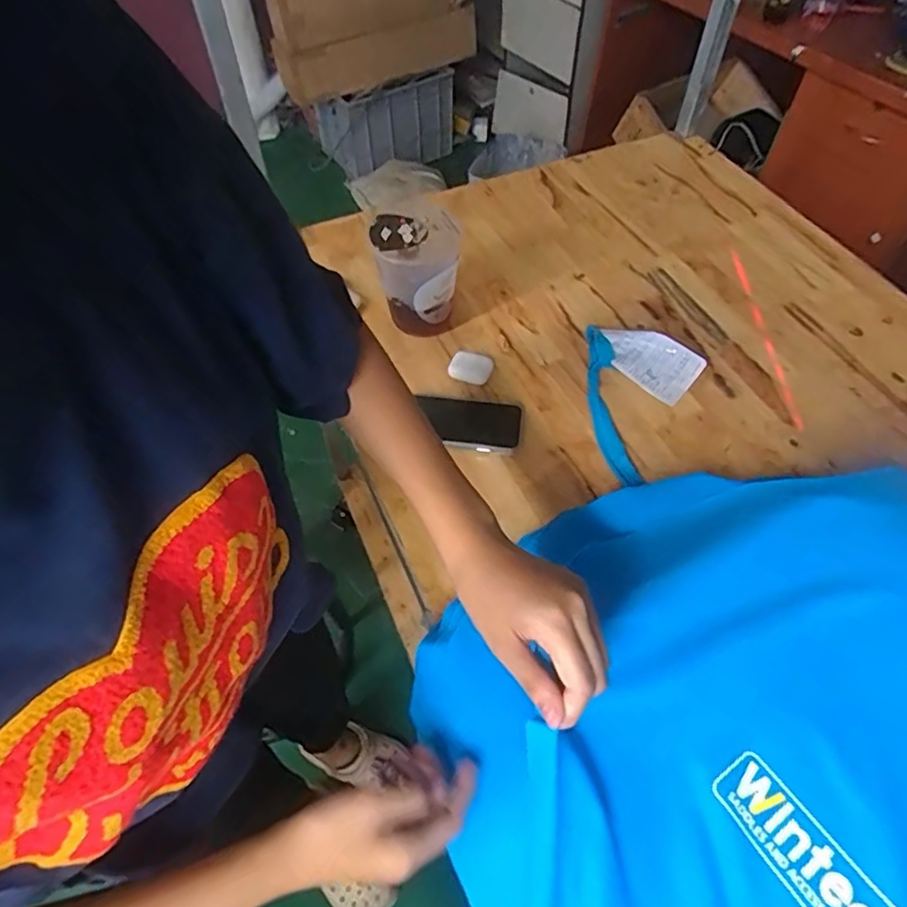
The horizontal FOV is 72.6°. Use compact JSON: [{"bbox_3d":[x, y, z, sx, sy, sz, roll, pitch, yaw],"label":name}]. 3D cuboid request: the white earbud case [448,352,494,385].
[{"bbox_3d":[0.022,-0.109,0.786,0.054,0.020,0.034,9,56,7],"label":"white earbud case"}]

